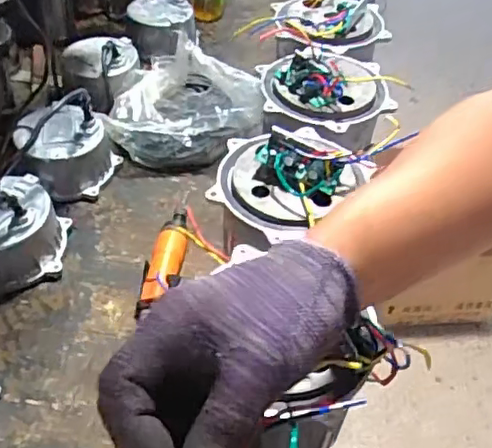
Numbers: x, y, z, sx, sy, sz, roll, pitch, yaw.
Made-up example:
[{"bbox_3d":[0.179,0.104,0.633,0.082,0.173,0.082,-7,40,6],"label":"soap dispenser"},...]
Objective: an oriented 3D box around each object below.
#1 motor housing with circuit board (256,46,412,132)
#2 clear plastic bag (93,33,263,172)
[{"bbox_3d":[0.096,-0.176,0.700,0.170,0.047,0.153,-26,53,-26],"label":"motor housing with circuit board"},{"bbox_3d":[-0.100,-0.195,0.961,0.237,0.130,0.176,-1,46,-5],"label":"clear plastic bag"}]

